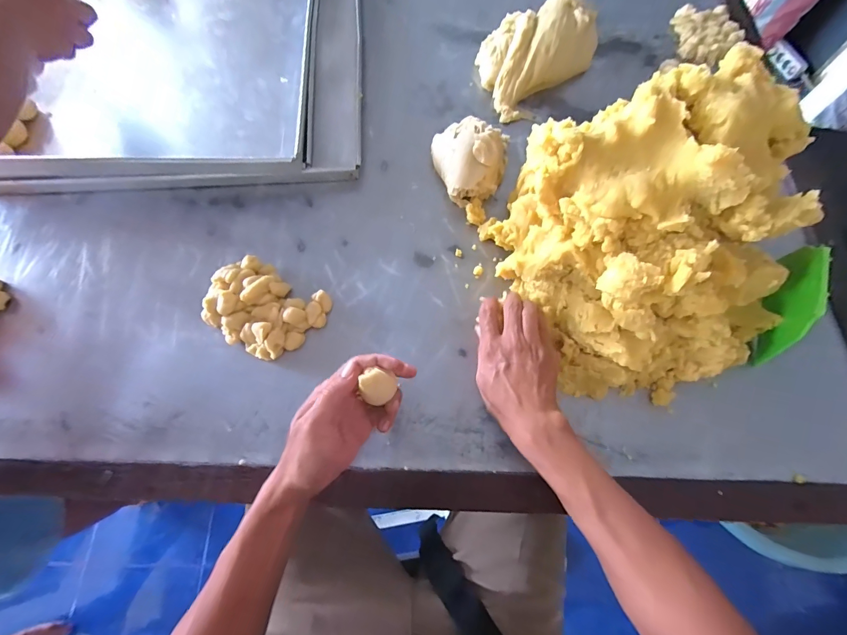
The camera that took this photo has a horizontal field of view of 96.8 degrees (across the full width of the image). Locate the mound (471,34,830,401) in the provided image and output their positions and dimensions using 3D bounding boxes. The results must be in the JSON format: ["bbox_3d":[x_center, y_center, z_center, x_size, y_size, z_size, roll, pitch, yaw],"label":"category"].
[{"bbox_3d":[0.224,-0.064,0.371,0.228,0.178,0.248,-15,72,-6],"label":"mound"}]

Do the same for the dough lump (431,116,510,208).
[{"bbox_3d":[0.061,-0.213,0.495,0.100,0.053,0.118,9,70,2],"label":"dough lump"}]

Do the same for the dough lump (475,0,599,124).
[{"bbox_3d":[0.157,-0.396,0.550,0.137,0.069,0.198,42,75,13],"label":"dough lump"}]

